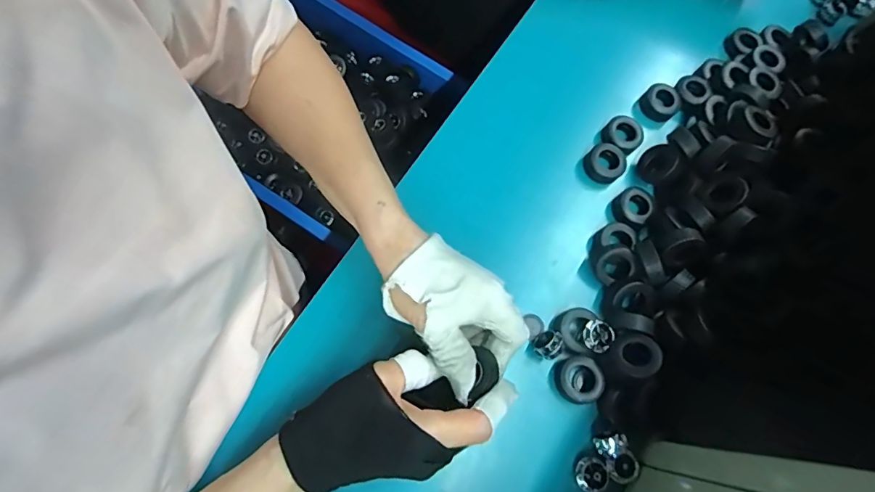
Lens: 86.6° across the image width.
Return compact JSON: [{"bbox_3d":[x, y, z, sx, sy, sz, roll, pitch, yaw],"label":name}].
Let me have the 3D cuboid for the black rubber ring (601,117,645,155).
[{"bbox_3d":[0.180,-0.107,0.456,0.037,0.017,0.036,2,73,-5],"label":"black rubber ring"}]

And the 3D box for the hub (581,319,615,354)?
[{"bbox_3d":[0.129,0.073,0.377,0.023,0.014,0.024,2,73,-5],"label":"hub"}]

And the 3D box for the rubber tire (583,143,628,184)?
[{"bbox_3d":[0.159,-0.078,0.443,0.036,0.015,0.036,2,73,-5],"label":"rubber tire"}]

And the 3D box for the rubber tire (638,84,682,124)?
[{"bbox_3d":[0.229,-0.147,0.475,0.036,0.015,0.036,-40,80,-15],"label":"rubber tire"}]

